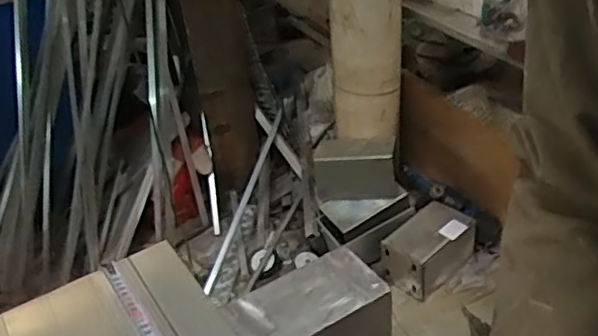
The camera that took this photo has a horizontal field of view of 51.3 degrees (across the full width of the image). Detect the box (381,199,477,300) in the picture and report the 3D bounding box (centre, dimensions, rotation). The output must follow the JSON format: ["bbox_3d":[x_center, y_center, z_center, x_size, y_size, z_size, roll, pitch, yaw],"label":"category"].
[{"bbox_3d":[0.372,0.227,1.767,0.261,0.146,0.155,-29,40,-29],"label":"box"}]

